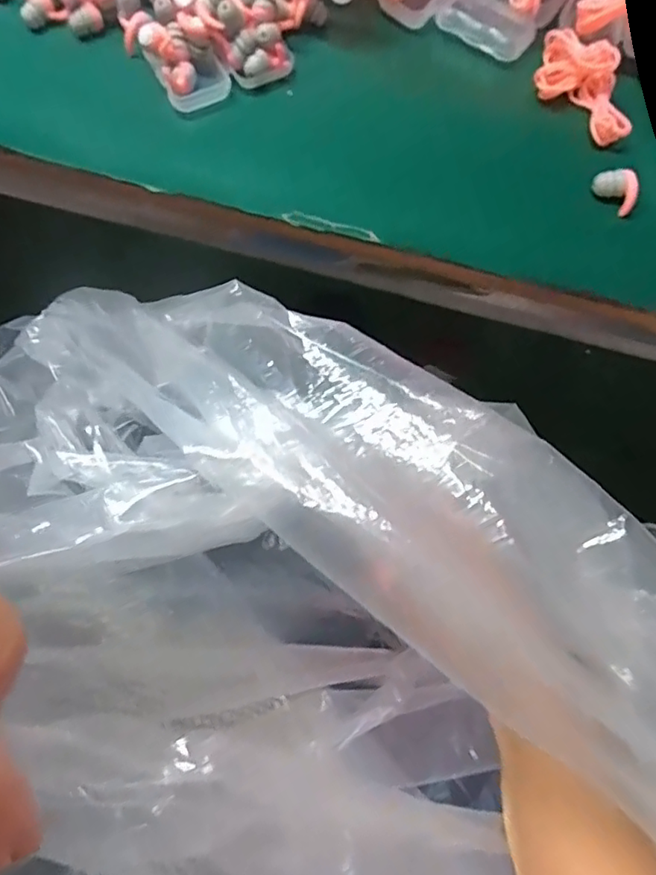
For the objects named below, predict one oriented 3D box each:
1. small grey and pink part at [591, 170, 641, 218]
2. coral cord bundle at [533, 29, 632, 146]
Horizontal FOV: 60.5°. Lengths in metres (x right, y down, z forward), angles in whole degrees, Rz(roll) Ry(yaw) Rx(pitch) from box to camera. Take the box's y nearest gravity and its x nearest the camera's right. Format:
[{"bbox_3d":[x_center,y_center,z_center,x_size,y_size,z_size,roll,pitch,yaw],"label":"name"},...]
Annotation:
[{"bbox_3d":[0.154,-0.133,0.298,0.024,0.013,0.015,43,76,12],"label":"small grey and pink part"},{"bbox_3d":[0.140,-0.197,0.315,0.032,0.033,0.078,-28,74,-10],"label":"coral cord bundle"}]

